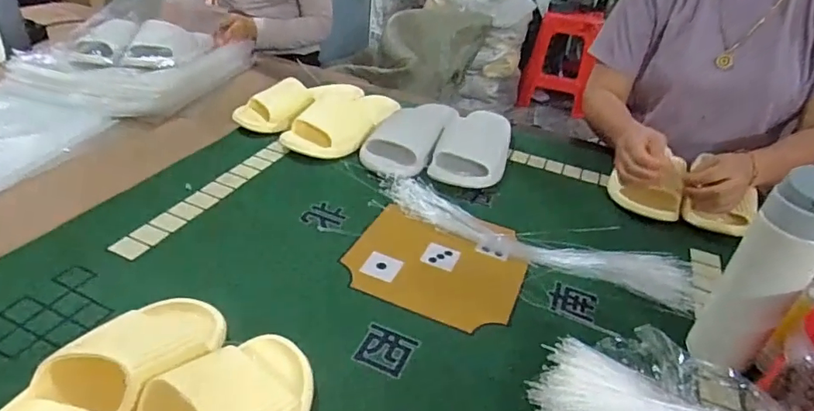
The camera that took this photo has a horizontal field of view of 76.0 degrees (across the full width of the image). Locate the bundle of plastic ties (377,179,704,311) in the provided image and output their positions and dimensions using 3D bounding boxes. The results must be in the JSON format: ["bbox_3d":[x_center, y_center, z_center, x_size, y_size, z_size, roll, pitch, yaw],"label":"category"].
[{"bbox_3d":[0.163,0.045,0.696,0.416,0.021,0.089,18,36,14],"label":"bundle of plastic ties"}]

